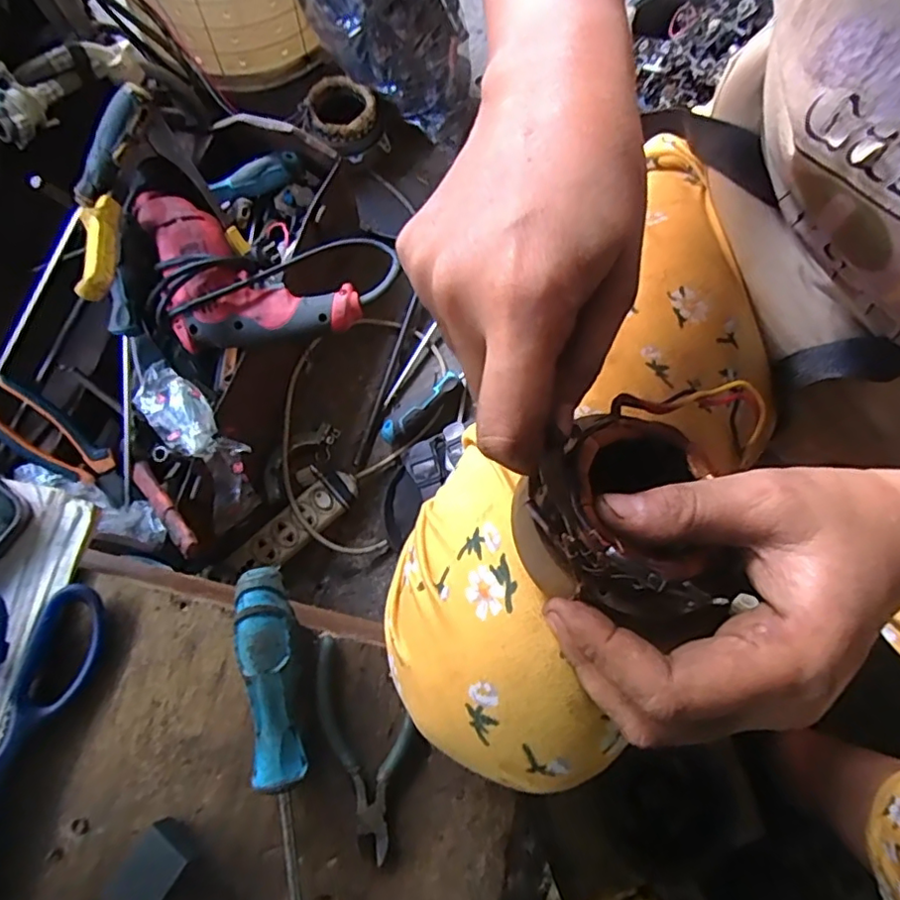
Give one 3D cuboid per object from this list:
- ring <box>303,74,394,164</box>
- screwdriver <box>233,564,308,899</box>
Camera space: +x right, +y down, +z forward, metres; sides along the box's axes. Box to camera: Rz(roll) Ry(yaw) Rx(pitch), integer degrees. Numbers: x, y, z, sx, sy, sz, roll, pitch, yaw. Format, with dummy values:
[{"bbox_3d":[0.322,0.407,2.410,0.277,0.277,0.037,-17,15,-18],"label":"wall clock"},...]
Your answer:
[{"bbox_3d":[-0.134,-0.414,0.717,0.087,0.042,0.093,-36,80,-8],"label":"ring"},{"bbox_3d":[-0.086,0.184,0.293,0.027,0.023,0.241,-9,78,-3],"label":"screwdriver"}]

